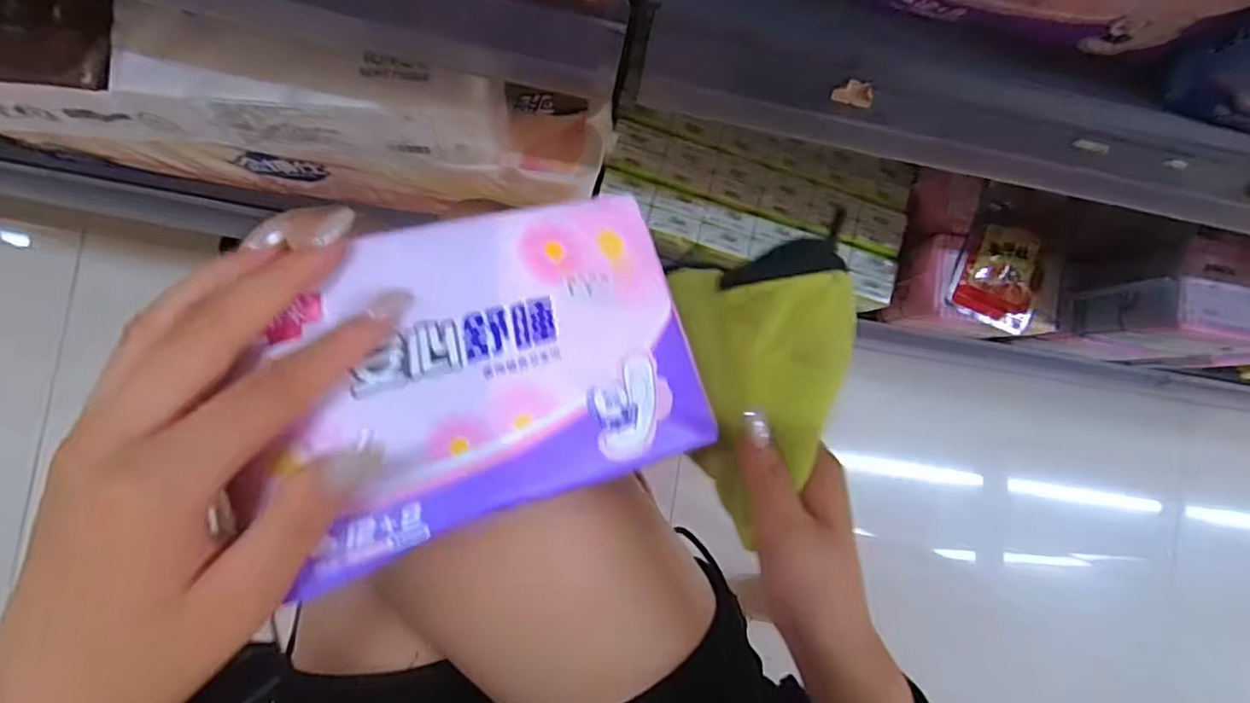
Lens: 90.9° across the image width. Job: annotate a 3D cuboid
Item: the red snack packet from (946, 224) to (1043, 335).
[{"bbox_3d":[0.378,-0.078,0.620,0.085,0.011,0.102,14,85,-7],"label":"red snack packet"}]

